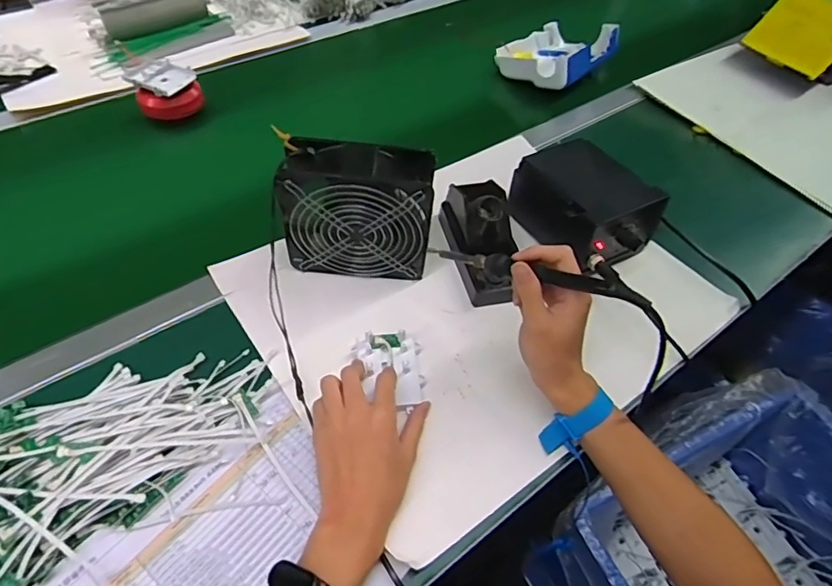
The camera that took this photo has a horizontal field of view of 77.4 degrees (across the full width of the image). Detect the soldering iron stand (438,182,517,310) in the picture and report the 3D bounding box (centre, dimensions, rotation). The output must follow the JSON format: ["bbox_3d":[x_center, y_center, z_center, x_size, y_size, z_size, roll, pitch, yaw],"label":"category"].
[{"bbox_3d":[0.080,-0.070,0.614,0.069,0.073,0.170,-10,54,-12],"label":"soldering iron stand"}]

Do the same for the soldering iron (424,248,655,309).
[{"bbox_3d":[0.095,-0.018,0.458,0.209,0.022,0.020,15,49,36],"label":"soldering iron"}]

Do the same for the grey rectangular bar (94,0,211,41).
[{"bbox_3d":[-0.452,-0.489,0.902,0.177,0.050,0.035,-30,61,-25],"label":"grey rectangular bar"}]

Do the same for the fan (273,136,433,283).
[{"bbox_3d":[-0.062,-0.085,0.554,0.153,0.141,0.064,3,53,-3],"label":"fan"}]

